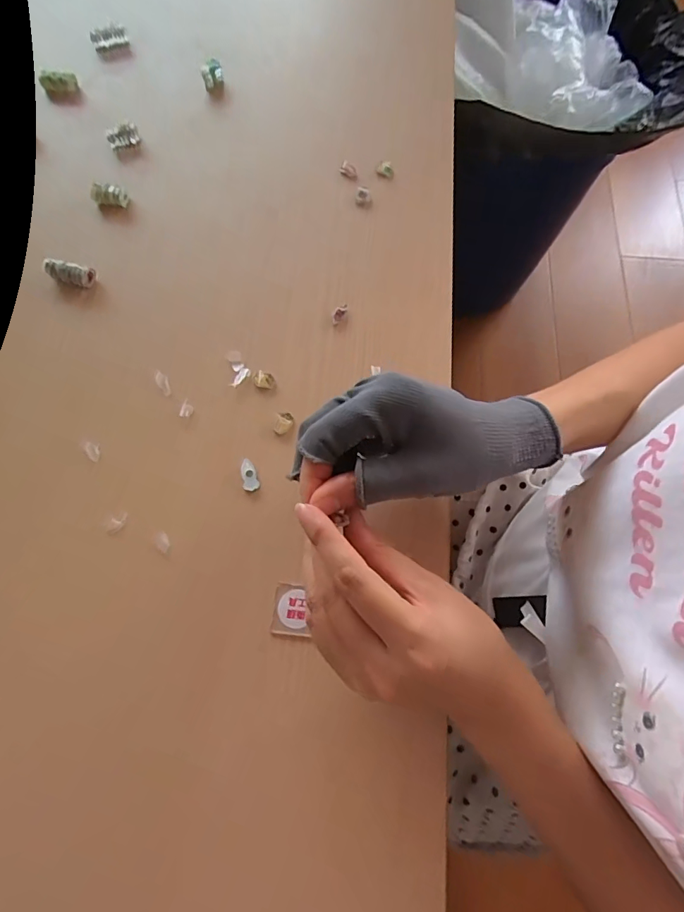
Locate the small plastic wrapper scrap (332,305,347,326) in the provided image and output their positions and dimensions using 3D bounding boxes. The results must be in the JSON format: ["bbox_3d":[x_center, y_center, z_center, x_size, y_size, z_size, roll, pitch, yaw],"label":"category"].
[{"bbox_3d":[-0.003,-0.109,0.361,0.008,0.008,0.018,30,72,10],"label":"small plastic wrapper scrap"}]

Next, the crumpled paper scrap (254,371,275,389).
[{"bbox_3d":[-0.056,-0.055,0.340,0.014,0.007,0.011,9,70,2],"label":"crumpled paper scrap"}]

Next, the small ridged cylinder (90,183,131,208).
[{"bbox_3d":[-0.197,-0.221,0.397,0.033,0.013,0.014,7,70,2],"label":"small ridged cylinder"}]

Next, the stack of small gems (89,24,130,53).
[{"bbox_3d":[-0.232,-0.415,0.467,0.040,0.019,0.020,1,69,13],"label":"stack of small gems"}]

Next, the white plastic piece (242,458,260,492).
[{"bbox_3d":[-0.062,0.013,0.315,0.010,0.004,0.022,-13,83,-6],"label":"white plastic piece"}]

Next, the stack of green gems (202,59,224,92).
[{"bbox_3d":[-0.123,-0.362,0.447,0.019,0.021,0.015,-15,70,-6],"label":"stack of green gems"}]

